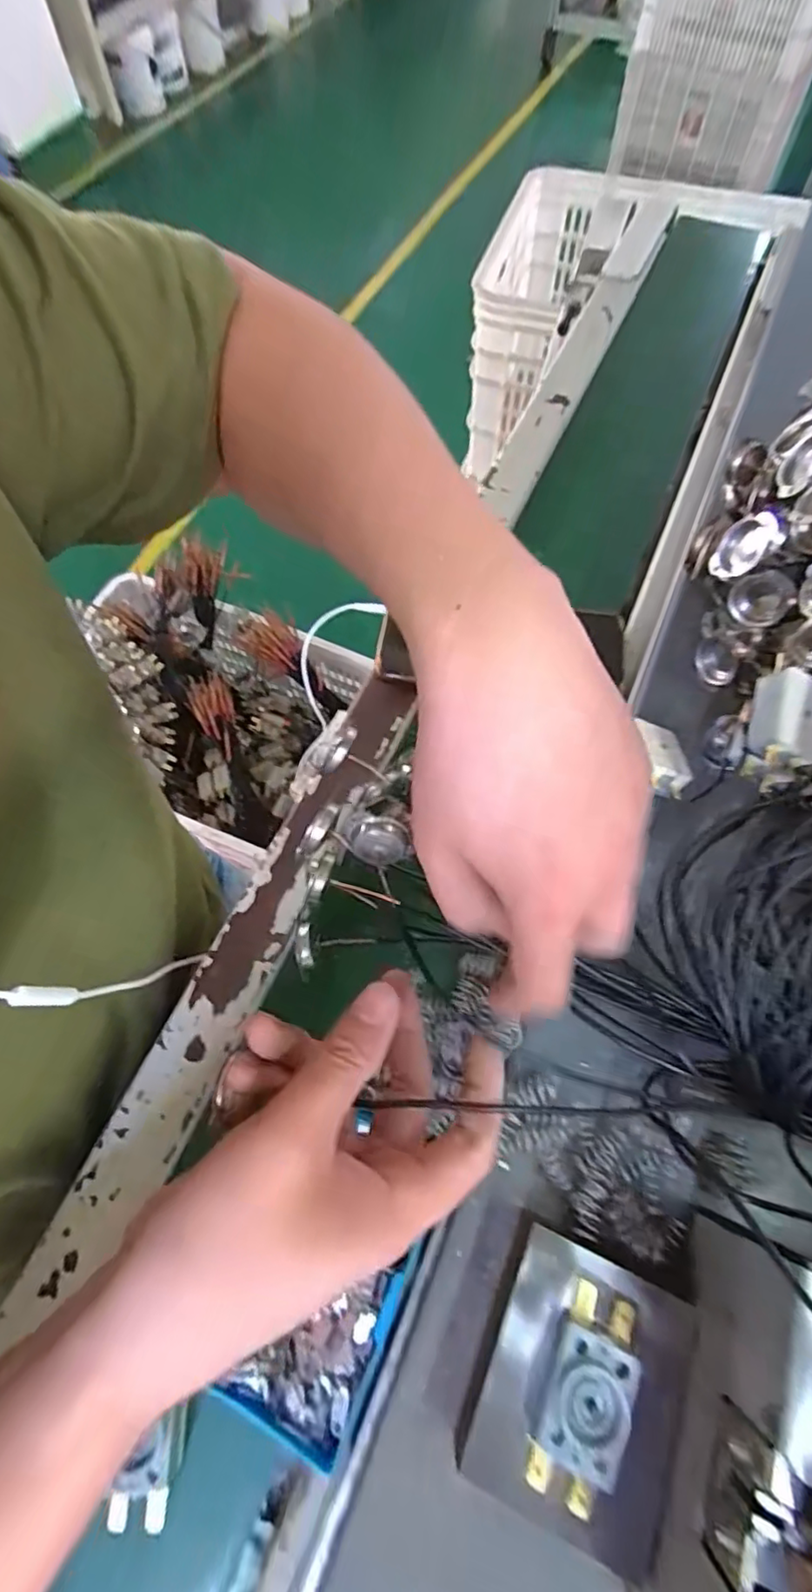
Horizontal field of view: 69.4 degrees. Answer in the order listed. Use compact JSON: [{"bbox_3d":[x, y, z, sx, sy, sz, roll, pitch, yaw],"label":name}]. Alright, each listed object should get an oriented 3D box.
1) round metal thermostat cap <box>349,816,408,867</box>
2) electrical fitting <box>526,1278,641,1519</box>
[{"bbox_3d":[-0.011,0.019,0.265,0.026,0.011,0.023,20,110,1],"label":"round metal thermostat cap"},{"bbox_3d":[0.062,0.211,0.206,0.030,0.012,0.059,25,67,10],"label":"electrical fitting"}]

